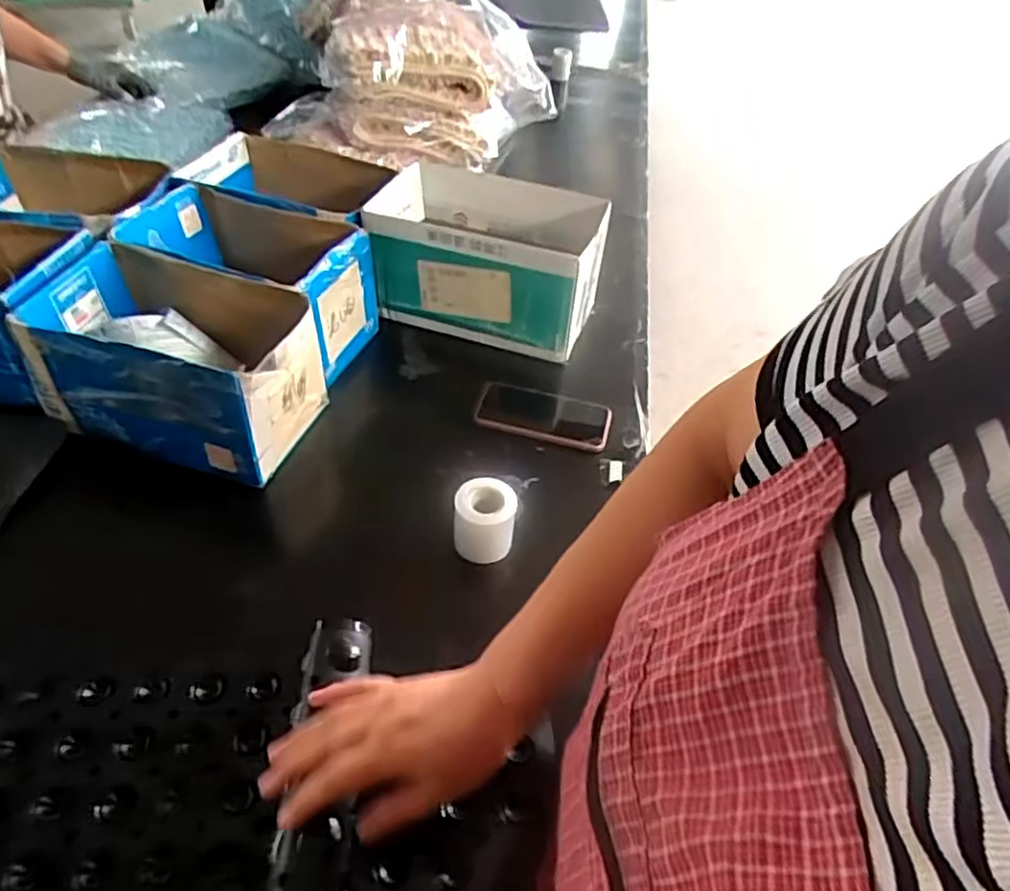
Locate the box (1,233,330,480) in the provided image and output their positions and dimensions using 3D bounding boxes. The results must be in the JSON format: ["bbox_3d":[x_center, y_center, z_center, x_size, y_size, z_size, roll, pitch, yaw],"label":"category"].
[{"bbox_3d":[-0.364,-0.101,0.773,0.289,0.139,0.180,14,47,8],"label":"box"}]

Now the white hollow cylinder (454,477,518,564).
[{"bbox_3d":[-0.021,0.075,0.690,0.061,0.064,0.057,3,46,-3],"label":"white hollow cylinder"}]

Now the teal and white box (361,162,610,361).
[{"bbox_3d":[-0.030,-0.270,0.970,0.322,0.163,0.207,16,47,9],"label":"teal and white box"}]

